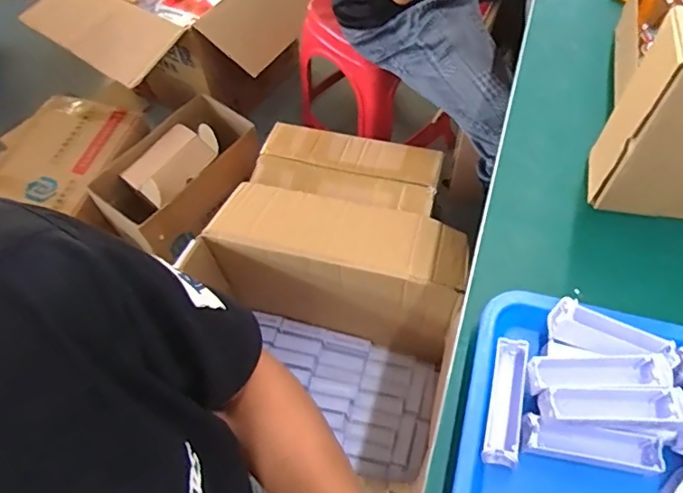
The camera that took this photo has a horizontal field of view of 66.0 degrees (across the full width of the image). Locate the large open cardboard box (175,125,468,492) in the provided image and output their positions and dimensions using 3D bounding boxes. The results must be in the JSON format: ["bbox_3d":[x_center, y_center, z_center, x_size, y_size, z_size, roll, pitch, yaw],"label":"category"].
[{"bbox_3d":[0.019,-0.039,1.105,0.445,0.289,0.367,13,60,11],"label":"large open cardboard box"}]

